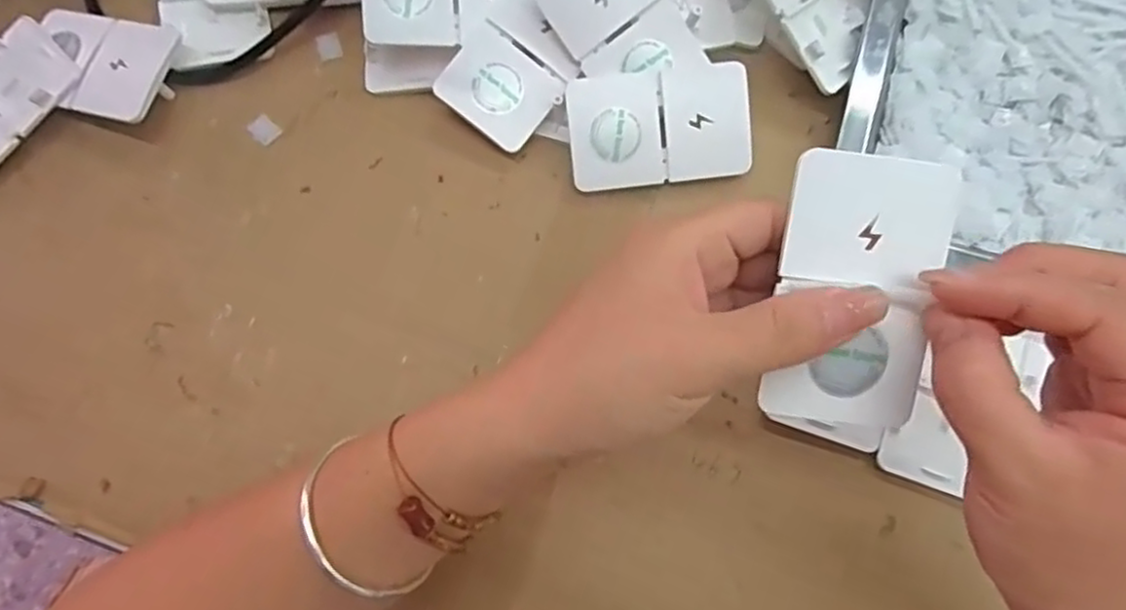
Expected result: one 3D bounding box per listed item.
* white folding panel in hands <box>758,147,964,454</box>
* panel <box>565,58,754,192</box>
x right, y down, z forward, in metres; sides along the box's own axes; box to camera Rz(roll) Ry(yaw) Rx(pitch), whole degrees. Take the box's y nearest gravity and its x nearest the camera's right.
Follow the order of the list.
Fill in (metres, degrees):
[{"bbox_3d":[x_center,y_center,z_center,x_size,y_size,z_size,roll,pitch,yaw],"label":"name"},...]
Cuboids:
[{"bbox_3d":[0.094,-0.001,0.218,0.050,0.004,0.090,7,99,0],"label":"white folding panel in hands"},{"bbox_3d":[0.046,-0.085,0.328,0.085,0.007,0.052,-7,100,-1],"label":"panel"}]

